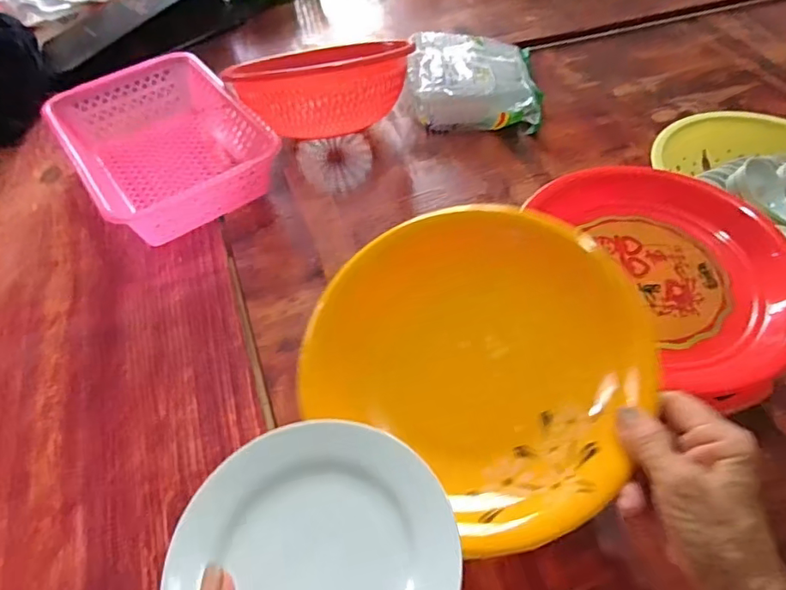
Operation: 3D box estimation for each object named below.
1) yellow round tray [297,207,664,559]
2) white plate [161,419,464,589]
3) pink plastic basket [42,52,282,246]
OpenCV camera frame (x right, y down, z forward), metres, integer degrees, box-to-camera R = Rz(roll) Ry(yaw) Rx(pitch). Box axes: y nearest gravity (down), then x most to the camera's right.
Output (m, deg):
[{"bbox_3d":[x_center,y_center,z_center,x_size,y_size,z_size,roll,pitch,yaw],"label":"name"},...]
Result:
[{"bbox_3d":[0.060,0.033,0.386,0.241,0.051,0.212,34,83,20],"label":"yellow round tray"},{"bbox_3d":[-0.038,0.132,0.270,0.143,0.014,0.133,-1,52,1],"label":"white plate"},{"bbox_3d":[-0.303,-0.200,0.709,0.214,0.082,0.287,-31,57,-20],"label":"pink plastic basket"}]

